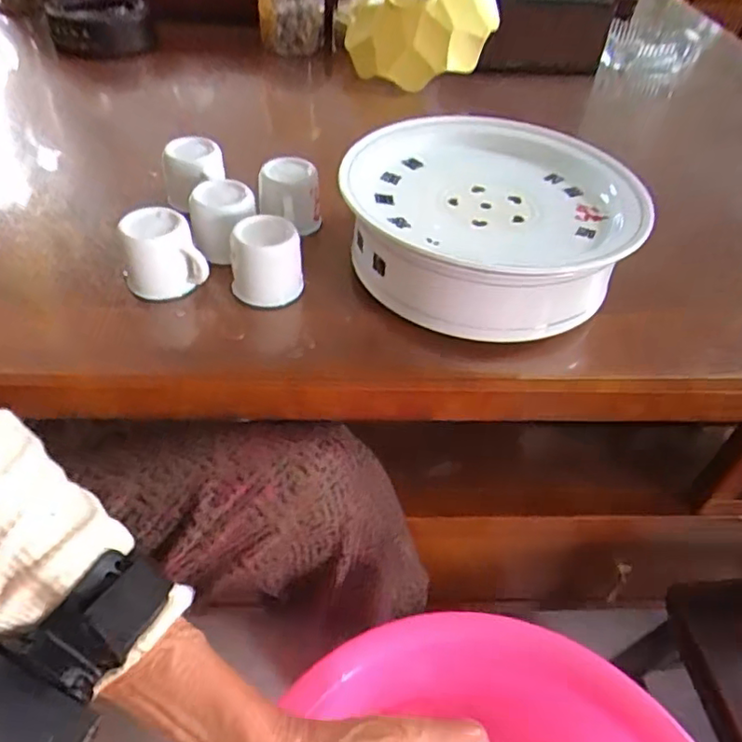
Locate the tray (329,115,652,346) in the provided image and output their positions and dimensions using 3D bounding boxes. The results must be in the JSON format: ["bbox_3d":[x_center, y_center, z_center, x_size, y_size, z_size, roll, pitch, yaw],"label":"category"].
[{"bbox_3d":[0.093,-0.124,0.481,0.209,0.069,0.229,2,45,-2],"label":"tray"}]

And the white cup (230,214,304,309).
[{"bbox_3d":[-0.079,-0.083,0.458,0.052,0.050,0.048,-3,46,-6],"label":"white cup"}]

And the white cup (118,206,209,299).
[{"bbox_3d":[-0.158,-0.088,0.457,0.058,0.052,0.048,-14,48,-16],"label":"white cup"}]

